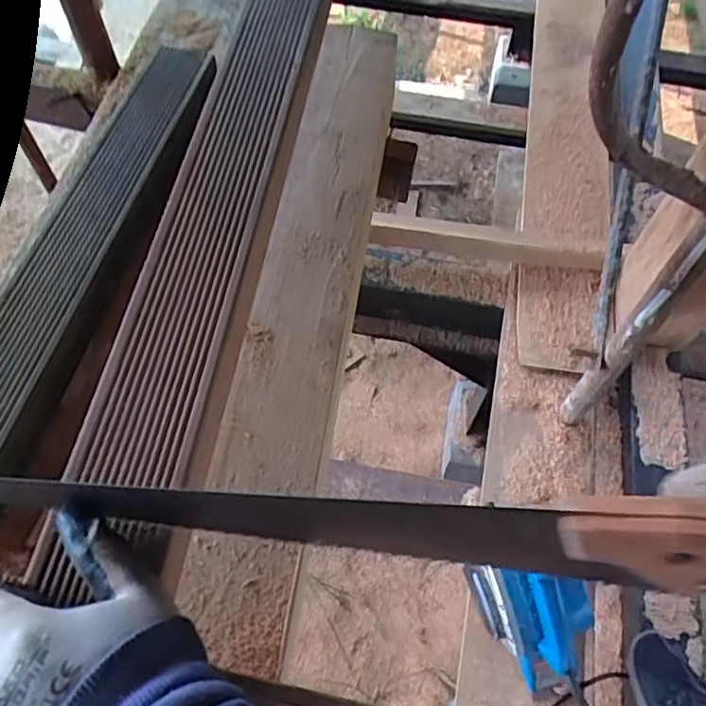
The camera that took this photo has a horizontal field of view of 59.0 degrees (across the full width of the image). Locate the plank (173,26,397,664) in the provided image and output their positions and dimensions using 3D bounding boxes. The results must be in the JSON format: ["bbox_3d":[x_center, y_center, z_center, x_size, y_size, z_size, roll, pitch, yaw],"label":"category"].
[{"bbox_3d":[-0.034,-0.095,0.584,0.089,0.051,0.704,7,60,2],"label":"plank"}]

